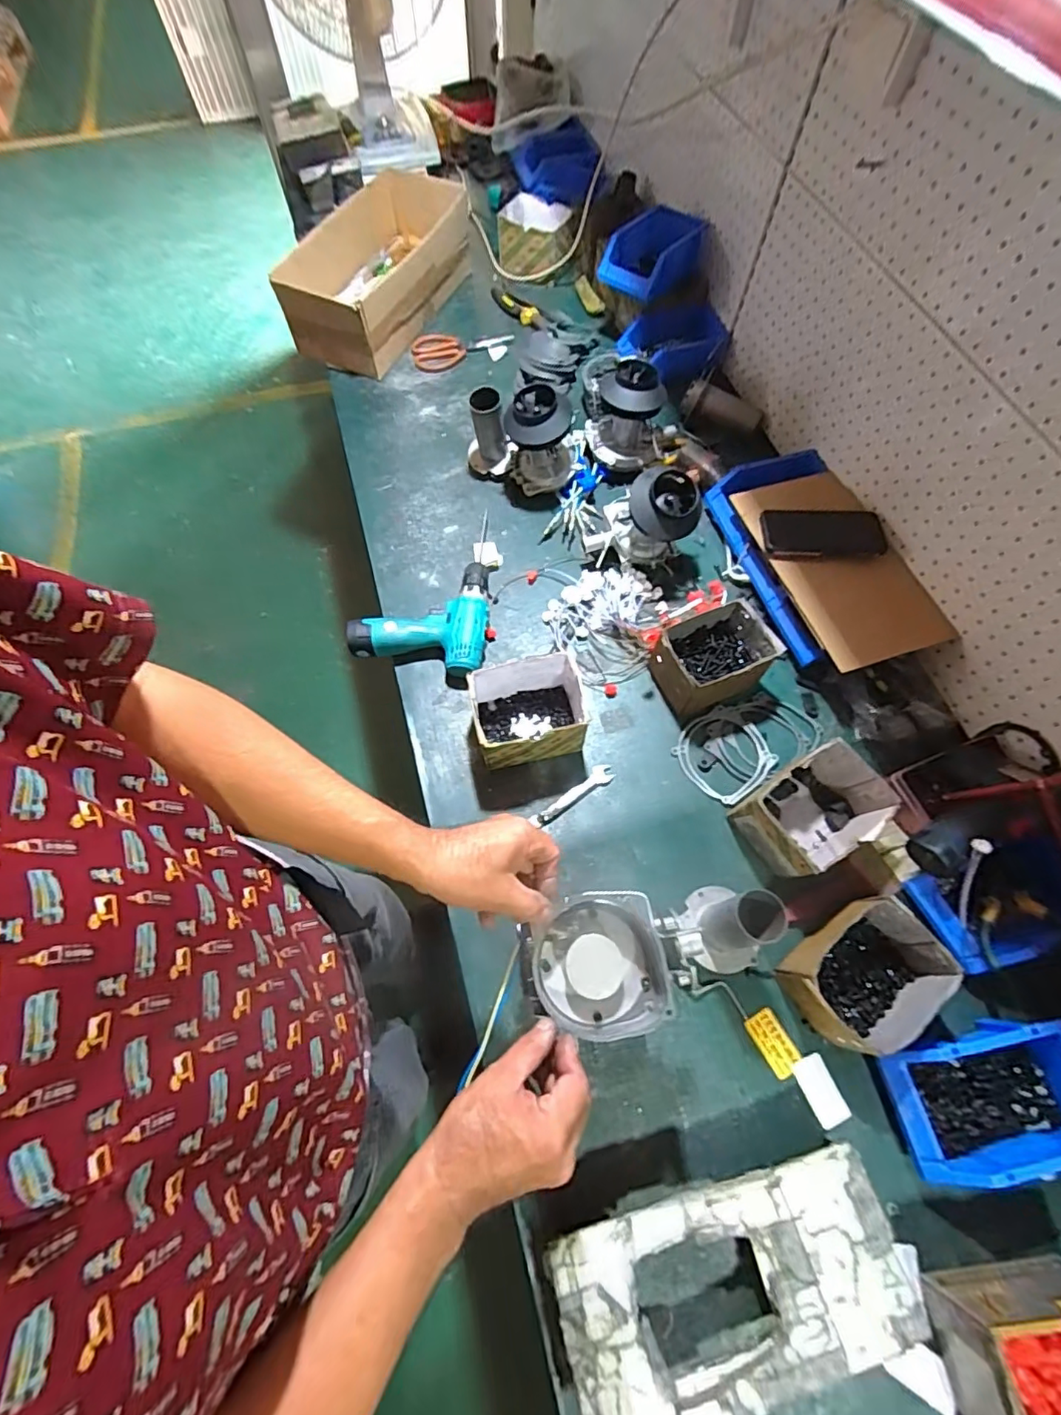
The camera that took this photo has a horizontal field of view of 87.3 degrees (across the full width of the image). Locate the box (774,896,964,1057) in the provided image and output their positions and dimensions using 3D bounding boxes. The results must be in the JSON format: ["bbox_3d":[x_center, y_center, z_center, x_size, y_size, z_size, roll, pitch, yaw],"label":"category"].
[{"bbox_3d":[0.366,0.296,0.615,0.152,0.077,0.111,-35,70,-15],"label":"box"}]

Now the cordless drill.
[{"bbox_3d":[-0.143,-0.180,0.857,0.196,0.056,0.270,12,66,5],"label":"cordless drill"}]

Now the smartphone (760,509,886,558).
[{"bbox_3d":[0.417,-0.253,0.797,0.157,0.015,0.081,1,74,8],"label":"smartphone"}]

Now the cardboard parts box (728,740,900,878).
[{"bbox_3d":[0.343,0.130,0.684,0.149,0.094,0.116,-29,69,-13],"label":"cardboard parts box"}]

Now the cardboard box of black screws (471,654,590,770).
[{"bbox_3d":[-0.003,0.003,0.754,0.146,0.096,0.126,-11,66,-6],"label":"cardboard box of black screws"}]

